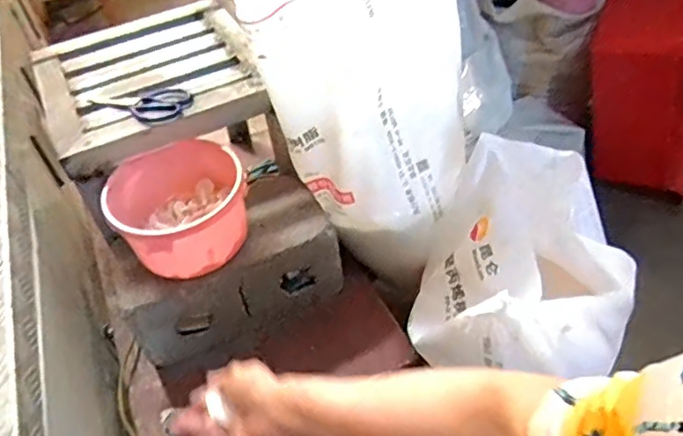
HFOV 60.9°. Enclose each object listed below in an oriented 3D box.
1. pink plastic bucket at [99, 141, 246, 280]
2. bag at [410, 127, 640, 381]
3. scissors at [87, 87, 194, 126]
[{"bbox_3d":[-0.267,-0.019,0.967,0.208,0.117,0.195,-3,46,3],"label":"pink plastic bucket"},{"bbox_3d":[0.281,0.075,0.928,0.307,0.257,0.345,4,46,10],"label":"bag"},{"bbox_3d":[-0.347,-0.190,0.987,0.187,0.017,0.091,-4,46,3],"label":"scissors"}]

